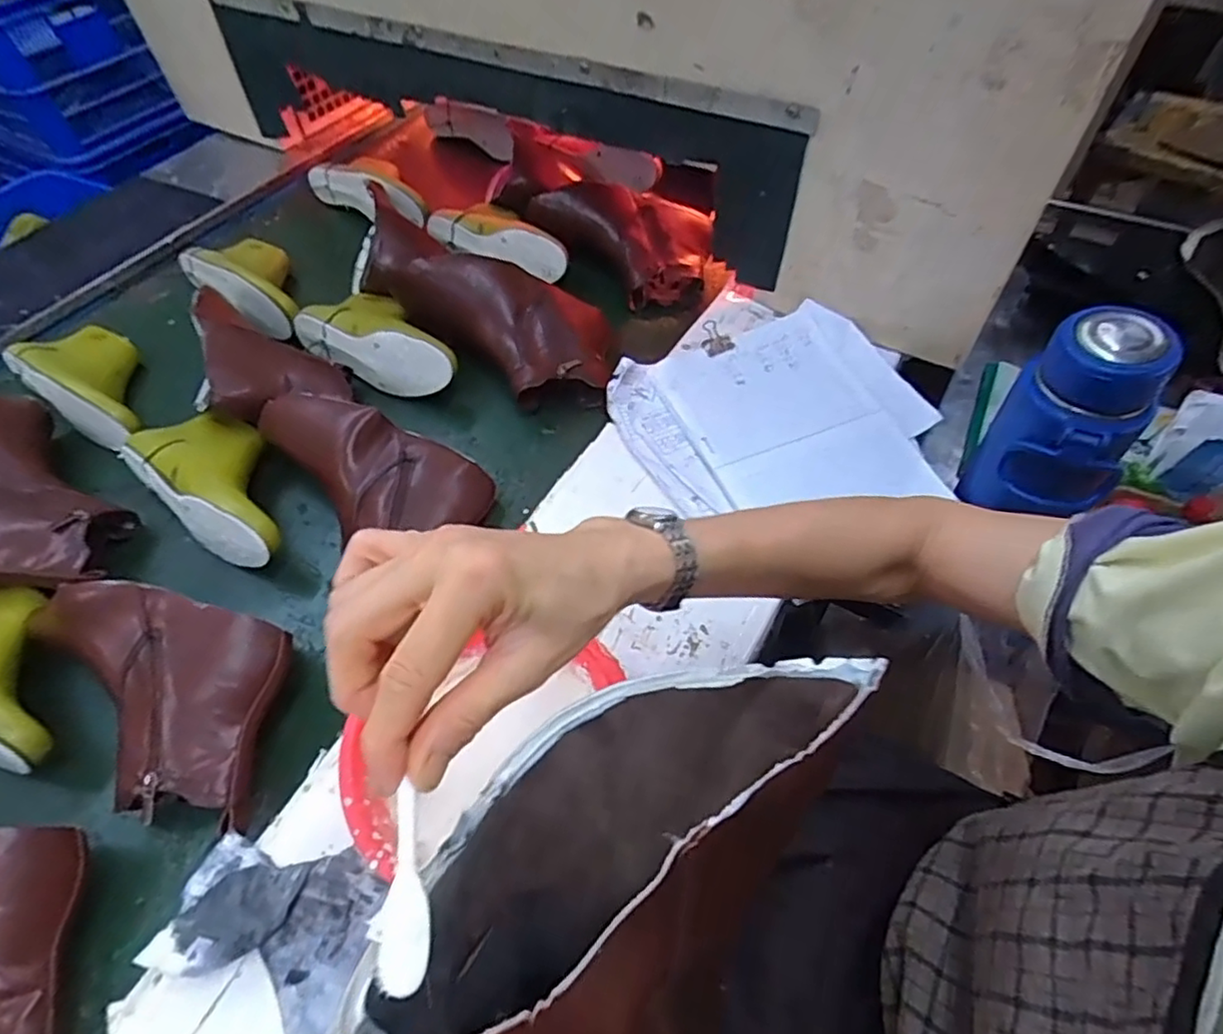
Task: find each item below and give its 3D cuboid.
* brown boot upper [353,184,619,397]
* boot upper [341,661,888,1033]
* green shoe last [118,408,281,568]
[{"bbox_3d":[-0.155,-0.277,0.781,0.392,0.090,0.159,34,63,23],"label":"brown boot upper"},{"bbox_3d":[0.012,0.116,0.245,0.124,0.111,0.219,24,58,14],"label":"boot upper"},{"bbox_3d":[-0.387,-0.035,0.650,0.228,0.075,0.112,34,63,23],"label":"green shoe last"}]

